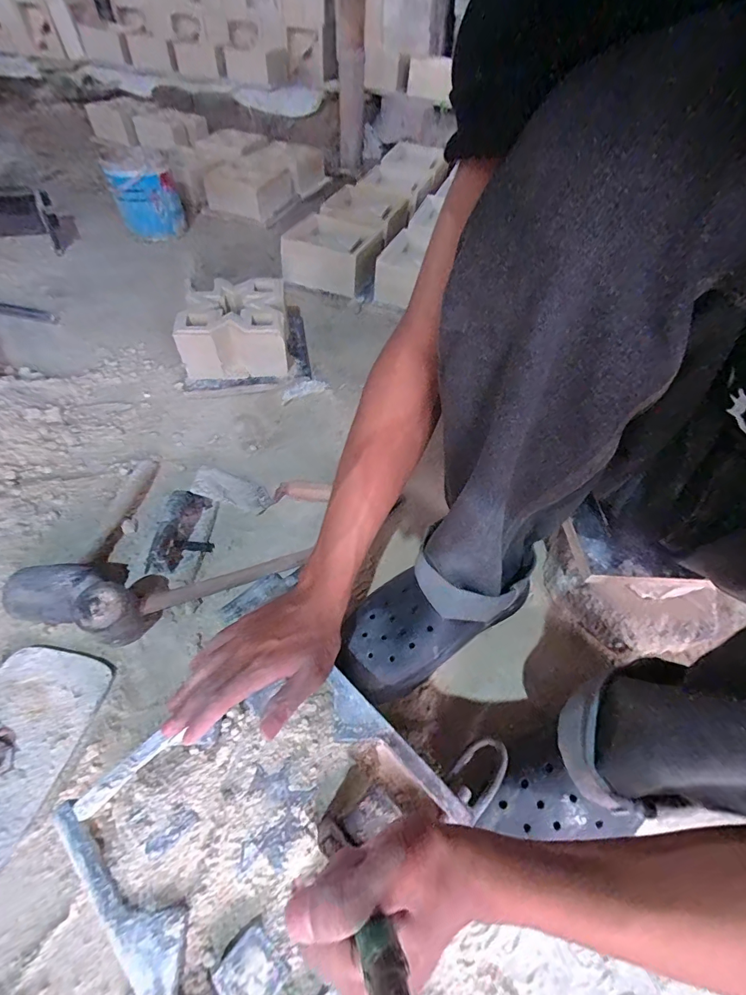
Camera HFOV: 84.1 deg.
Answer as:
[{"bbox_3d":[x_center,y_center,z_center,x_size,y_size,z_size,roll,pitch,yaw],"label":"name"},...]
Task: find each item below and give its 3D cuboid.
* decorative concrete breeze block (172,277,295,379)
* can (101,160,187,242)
[{"bbox_3d":[-0.277,-0.349,0.859,0.199,0.116,0.220,-5,55,-6],"label":"decorative concrete breeze block"},{"bbox_3d":[-0.623,-0.827,1.152,0.175,0.200,0.188,-14,56,-17],"label":"can"}]

